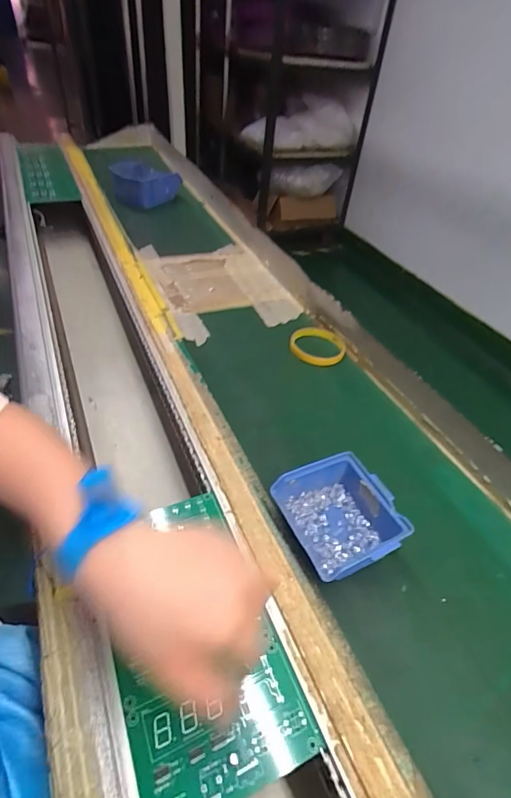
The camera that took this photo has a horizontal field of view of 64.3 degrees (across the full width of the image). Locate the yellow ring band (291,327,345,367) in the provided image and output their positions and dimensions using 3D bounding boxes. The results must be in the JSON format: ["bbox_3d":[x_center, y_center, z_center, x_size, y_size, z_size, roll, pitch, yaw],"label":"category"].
[{"bbox_3d":[0.099,-0.087,0.644,0.086,0.010,0.091,13,43,7],"label":"yellow ring band"}]

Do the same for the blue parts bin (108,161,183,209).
[{"bbox_3d":[-0.305,-0.588,1.106,0.143,0.066,0.177,-32,56,-33],"label":"blue parts bin"}]

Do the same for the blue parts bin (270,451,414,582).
[{"bbox_3d":[0.078,0.115,0.392,0.100,0.048,0.101,-15,47,-22],"label":"blue parts bin"}]

